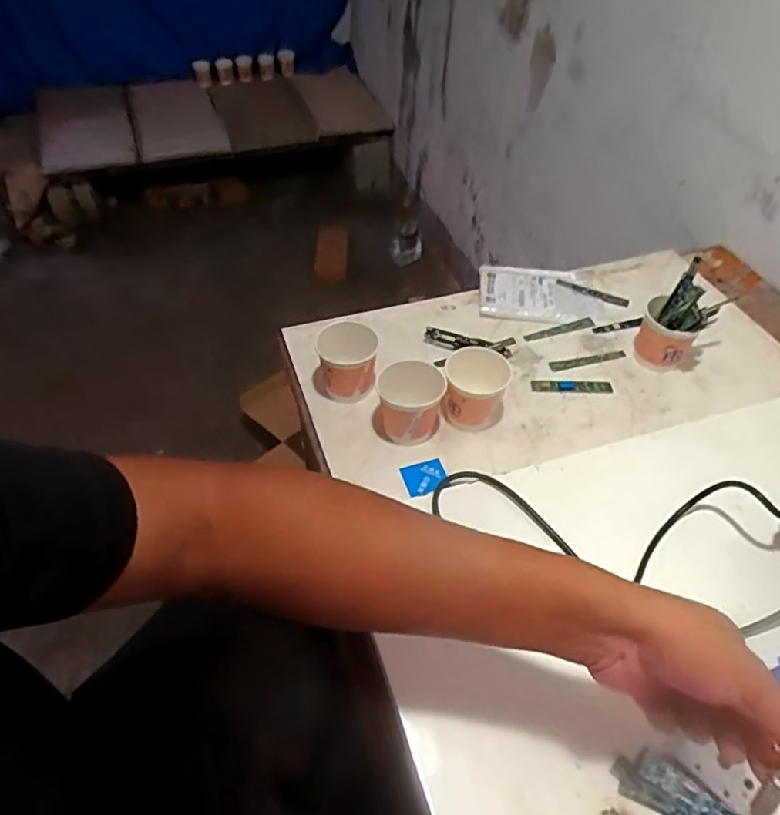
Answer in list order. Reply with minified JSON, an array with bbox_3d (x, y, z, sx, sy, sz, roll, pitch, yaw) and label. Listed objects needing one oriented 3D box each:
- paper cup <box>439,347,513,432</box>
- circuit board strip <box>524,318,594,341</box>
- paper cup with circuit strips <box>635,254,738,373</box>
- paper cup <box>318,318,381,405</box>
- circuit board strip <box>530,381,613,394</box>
[{"bbox_3d":[0.091,-0.018,0.648,0.067,0.076,0.058,9,47,6],"label":"paper cup"},{"bbox_3d":[0.221,-0.102,0.775,0.097,0.005,0.014,-11,49,-12],"label":"circuit board strip"},{"bbox_3d":[0.339,-0.097,0.704,0.066,0.108,0.066,1,47,-1],"label":"paper cup with circuit strips"},{"bbox_3d":[-0.047,-0.048,0.676,0.063,0.076,0.063,1,47,-1],"label":"paper cup"},{"bbox_3d":[0.216,-0.025,0.712,0.094,0.005,0.019,1,47,-1],"label":"circuit board strip"}]

